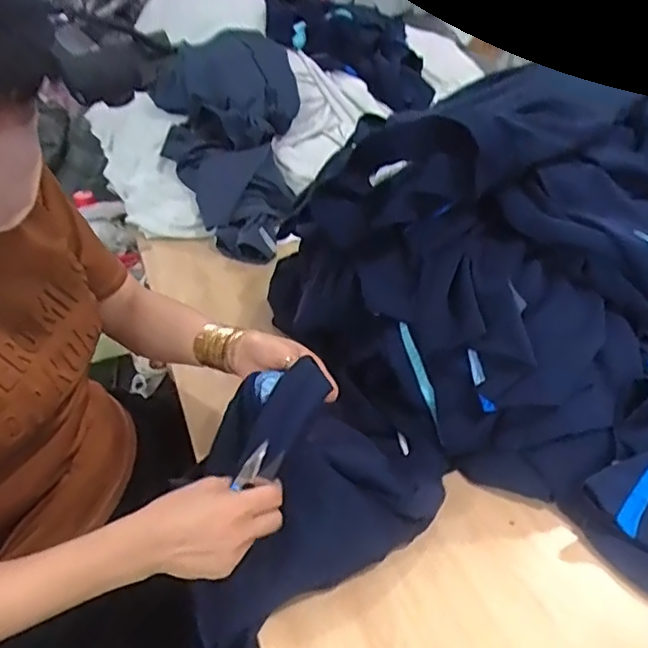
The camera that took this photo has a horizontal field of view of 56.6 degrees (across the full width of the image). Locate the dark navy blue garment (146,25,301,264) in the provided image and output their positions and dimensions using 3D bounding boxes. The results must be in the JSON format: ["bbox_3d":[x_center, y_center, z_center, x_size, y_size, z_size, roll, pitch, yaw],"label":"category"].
[{"bbox_3d":[-0.199,-0.403,1.286,0.309,0.103,0.656,-7,67,-5],"label":"dark navy blue garment"}]

